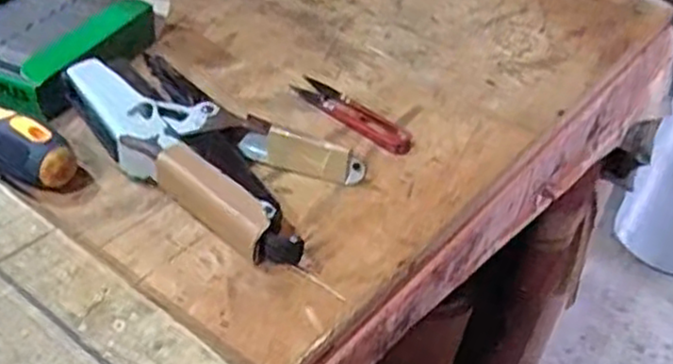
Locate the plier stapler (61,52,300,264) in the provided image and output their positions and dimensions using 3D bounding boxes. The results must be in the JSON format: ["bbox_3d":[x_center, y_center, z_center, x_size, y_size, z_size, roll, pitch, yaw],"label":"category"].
[{"bbox_3d":[-0.089,-0.016,0.412,0.063,0.034,0.191,-25,48,-31],"label":"plier stapler"}]

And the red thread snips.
[{"bbox_3d":[0.010,-0.046,0.480,0.098,0.007,0.026,33,47,29],"label":"red thread snips"}]

